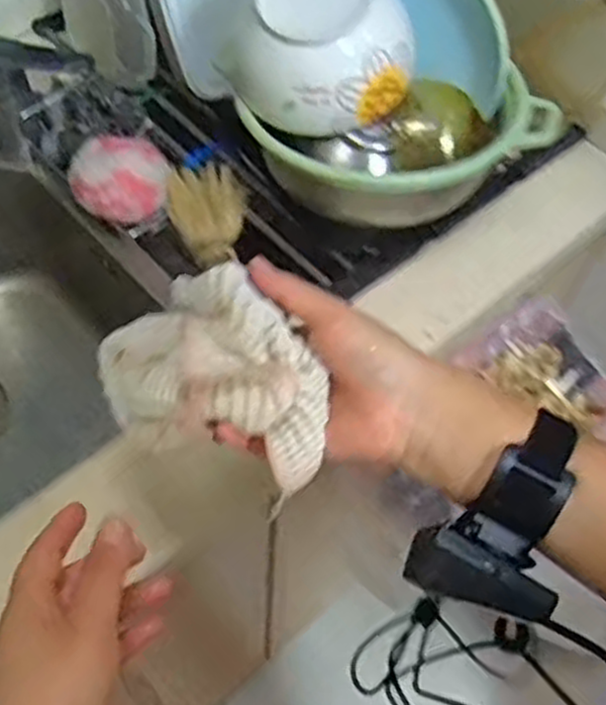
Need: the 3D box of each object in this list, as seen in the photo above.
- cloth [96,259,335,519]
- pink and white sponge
[{"bbox_3d":[-0.048,0.012,0.415,0.133,0.062,0.080,29,62,15],"label":"cloth"},{"bbox_3d":[-0.171,-0.160,0.736,0.088,0.056,0.062,3,59,0],"label":"pink and white sponge"}]

